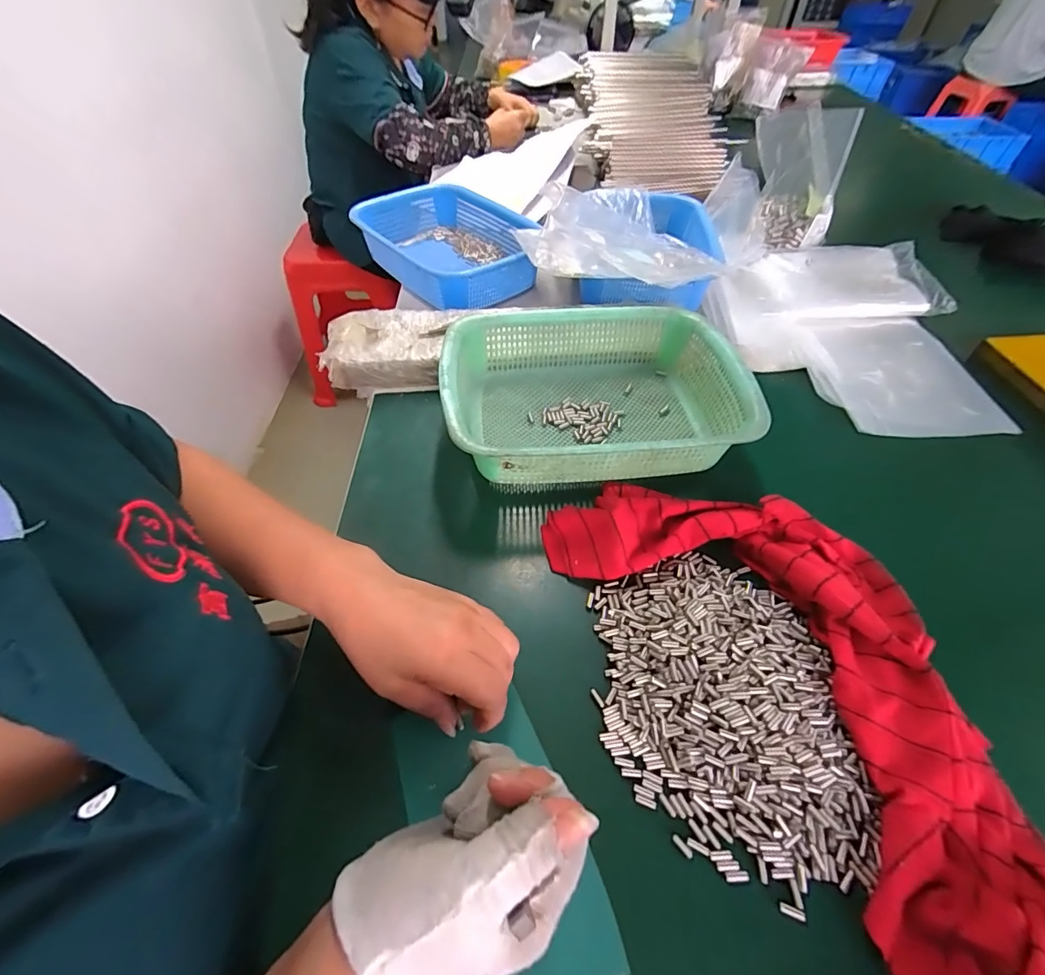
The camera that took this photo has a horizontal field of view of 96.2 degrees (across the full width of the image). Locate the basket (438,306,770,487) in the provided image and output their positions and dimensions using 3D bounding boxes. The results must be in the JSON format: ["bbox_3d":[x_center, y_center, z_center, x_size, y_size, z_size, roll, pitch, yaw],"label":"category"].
[{"bbox_3d":[0.072,-0.096,0.488,0.291,0.081,0.217,-6,52,-4],"label":"basket"}]

